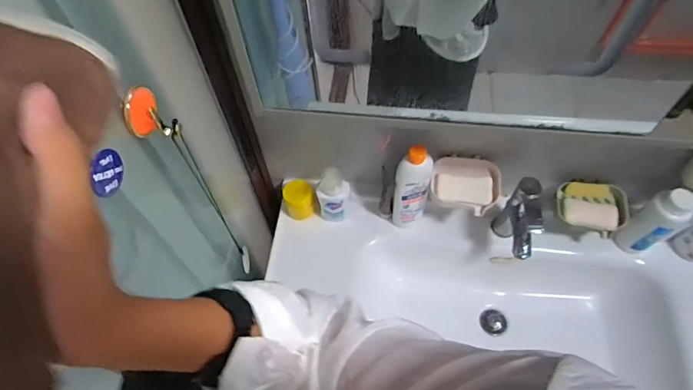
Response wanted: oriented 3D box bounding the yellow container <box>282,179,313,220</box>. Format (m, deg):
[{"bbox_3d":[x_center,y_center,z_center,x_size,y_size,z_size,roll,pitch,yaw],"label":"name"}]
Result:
[{"bbox_3d":[-0.102,0.013,0.945,0.058,0.073,0.058,-1,58,1],"label":"yellow container"}]

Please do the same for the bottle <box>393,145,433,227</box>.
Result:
[{"bbox_3d":[0.129,-0.006,0.869,0.064,0.250,0.039,10,59,8],"label":"bottle"}]

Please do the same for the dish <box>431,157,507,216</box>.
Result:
[{"bbox_3d":[0.235,-0.019,0.850,0.136,0.053,0.099,16,60,12],"label":"dish"}]

